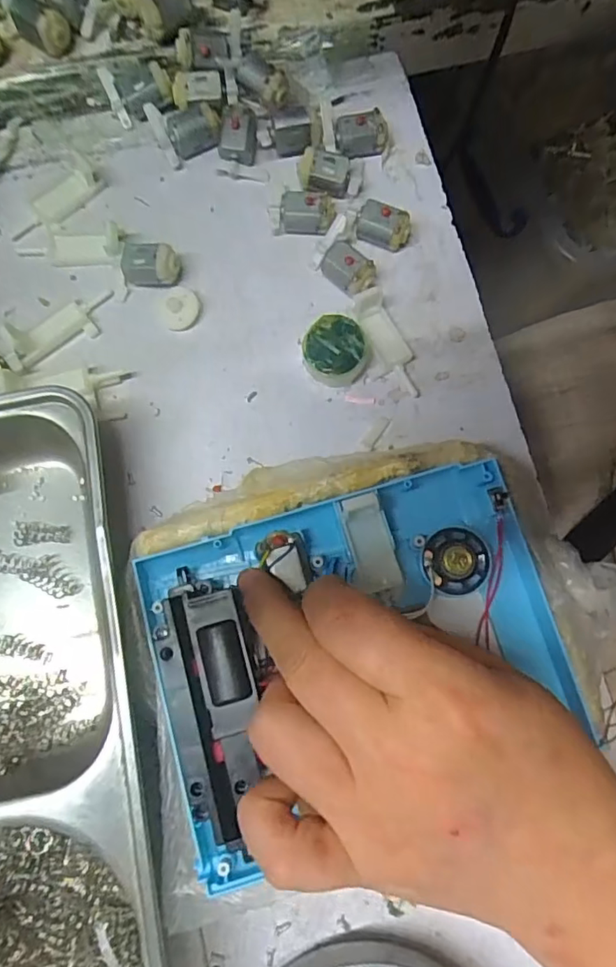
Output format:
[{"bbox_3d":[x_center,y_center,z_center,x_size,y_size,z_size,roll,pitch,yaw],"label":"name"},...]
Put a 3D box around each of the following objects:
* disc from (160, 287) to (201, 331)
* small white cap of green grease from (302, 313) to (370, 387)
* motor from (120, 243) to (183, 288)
[{"bbox_3d":[-0.068,-0.093,0.287,0.021,0.008,0.021,0,80,-1],"label":"disc"},{"bbox_3d":[0.014,-0.069,0.280,0.033,0.017,0.032,0,80,-1],"label":"small white cap of green grease"},{"bbox_3d":[-0.083,-0.114,0.286,0.029,0.017,0.018,3,80,-1],"label":"motor"}]

